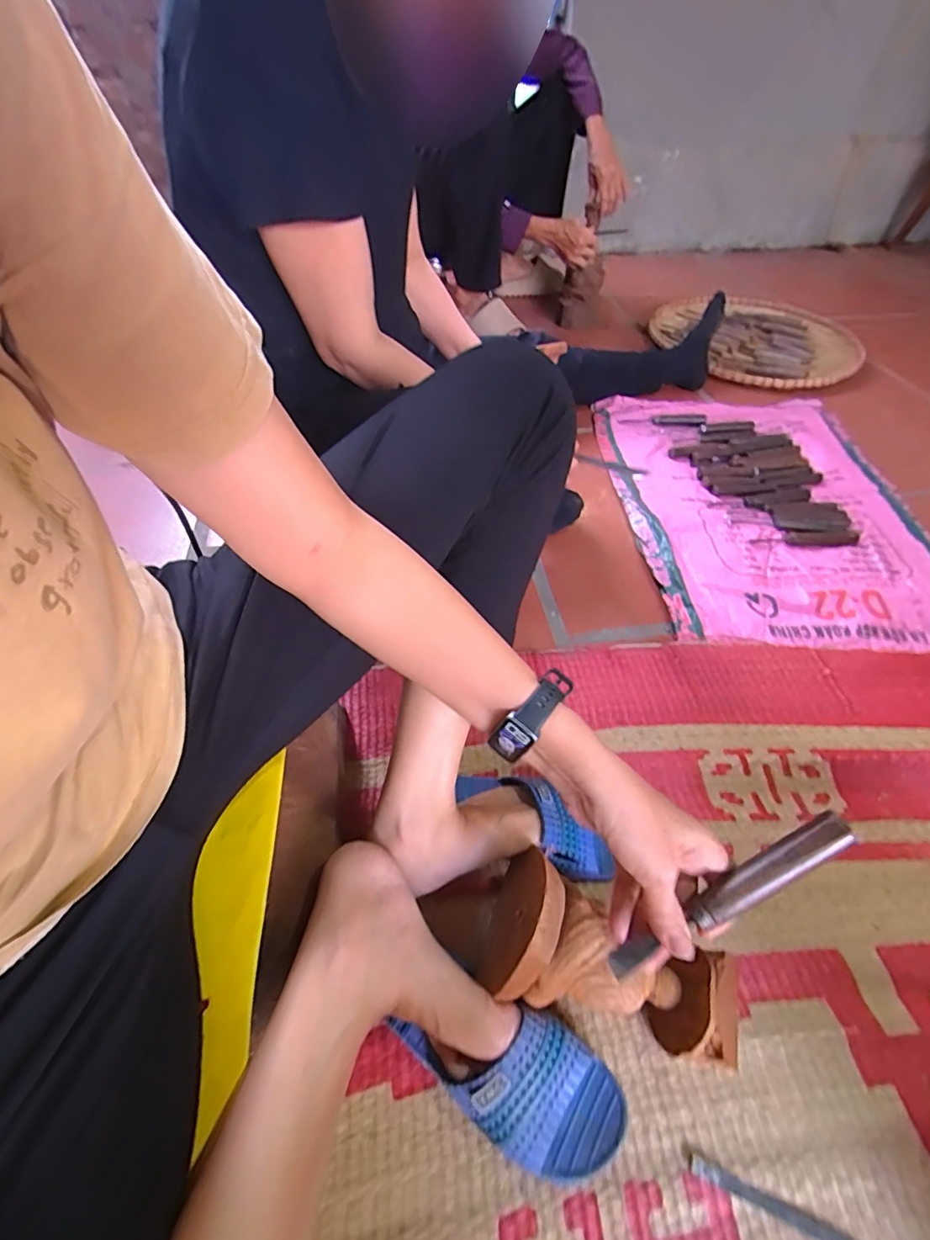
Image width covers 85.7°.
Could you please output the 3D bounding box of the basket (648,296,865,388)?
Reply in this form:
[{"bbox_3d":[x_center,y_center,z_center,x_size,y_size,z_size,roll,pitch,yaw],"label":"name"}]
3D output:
[{"bbox_3d":[0.761,-0.757,1.331,0.506,0.031,0.521,19,52,13],"label":"basket"}]

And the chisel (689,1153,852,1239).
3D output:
[{"bbox_3d":[0.232,0.424,0.356,0.138,0.006,0.012,19,52,13],"label":"chisel"}]

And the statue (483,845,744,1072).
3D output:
[{"bbox_3d":[0.112,0.272,0.400,0.182,0.079,0.101,25,53,4],"label":"statue"}]

